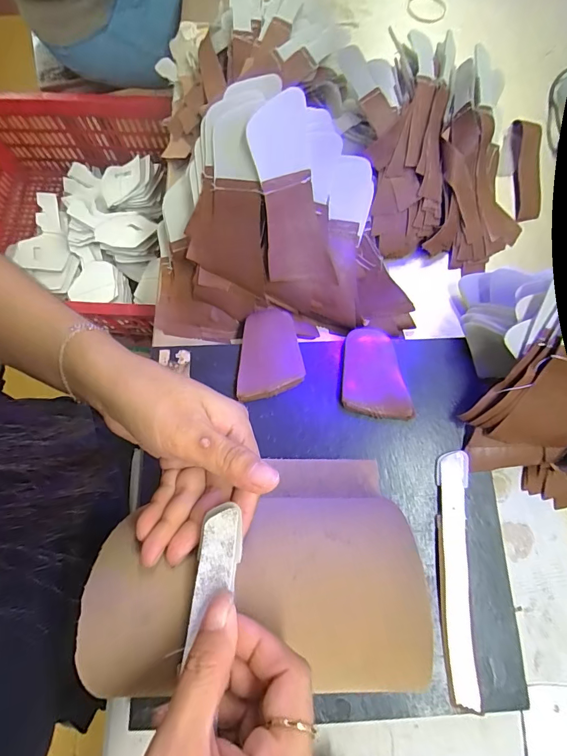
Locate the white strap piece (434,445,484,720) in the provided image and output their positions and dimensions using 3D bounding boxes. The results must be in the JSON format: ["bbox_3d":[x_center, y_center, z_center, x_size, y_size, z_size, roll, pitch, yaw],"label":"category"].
[{"bbox_3d":[0.141,0.156,0.317,0.023,0.012,0.187,2,76,3],"label":"white strap piece"}]

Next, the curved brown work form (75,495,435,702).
[{"bbox_3d":[-0.016,0.120,0.216,0.178,0.041,0.092,-7,75,-2],"label":"curved brown work form"}]

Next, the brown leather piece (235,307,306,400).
[{"bbox_3d":[-0.017,-0.023,0.367,0.061,0.013,0.080,-12,75,-1],"label":"brown leather piece"}]

